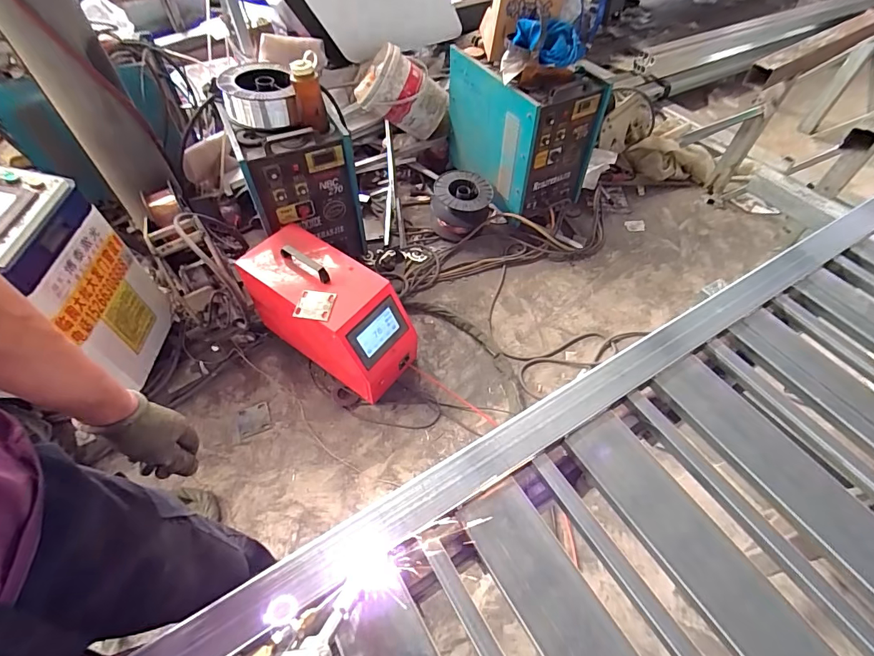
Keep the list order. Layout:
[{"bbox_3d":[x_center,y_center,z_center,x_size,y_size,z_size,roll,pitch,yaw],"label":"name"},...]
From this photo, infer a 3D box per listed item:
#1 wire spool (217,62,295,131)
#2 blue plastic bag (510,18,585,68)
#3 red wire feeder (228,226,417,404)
[{"bbox_3d":[-0.603,-0.778,1.452,0.226,0.126,0.262,-15,55,-11],"label":"wire spool"},{"bbox_3d":[0.389,-0.995,1.505,0.253,0.117,0.112,14,55,10],"label":"blue plastic bag"},{"bbox_3d":[-0.373,-0.060,1.515,0.587,0.383,0.284,31,60,20],"label":"red wire feeder"}]

